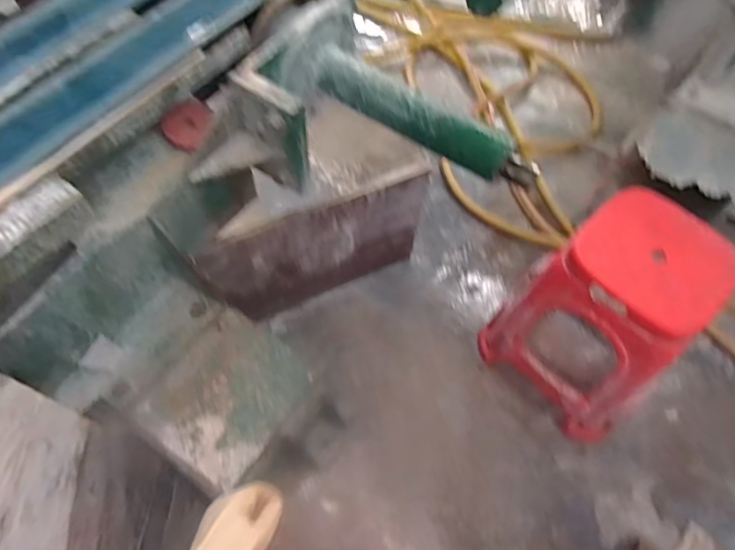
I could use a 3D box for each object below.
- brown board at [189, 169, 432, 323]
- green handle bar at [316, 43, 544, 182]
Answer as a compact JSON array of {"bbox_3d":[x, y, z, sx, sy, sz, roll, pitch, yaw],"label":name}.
[{"bbox_3d":[-0.100,-0.051,1.288,0.548,0.405,0.027,-24,64,-12],"label":"brown board"},{"bbox_3d":[0.096,-0.285,0.938,0.453,0.065,0.073,32,64,16],"label":"green handle bar"}]

